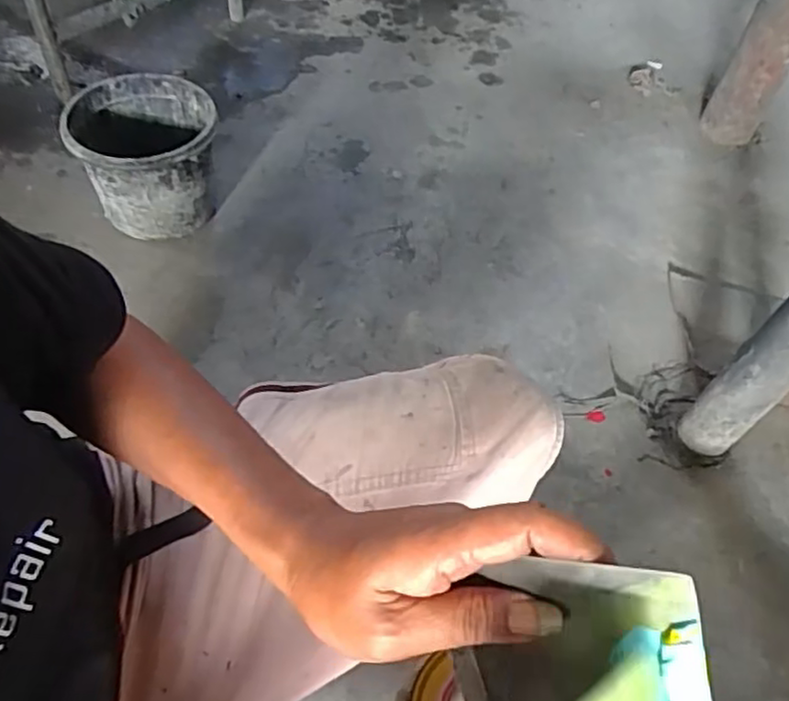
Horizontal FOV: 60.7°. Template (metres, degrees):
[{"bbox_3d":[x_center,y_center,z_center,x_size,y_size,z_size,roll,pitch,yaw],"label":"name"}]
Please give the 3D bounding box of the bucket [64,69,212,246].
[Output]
[{"bbox_3d":[-0.398,-0.317,1.101,0.210,0.167,0.218,2,55,-3],"label":"bucket"}]

